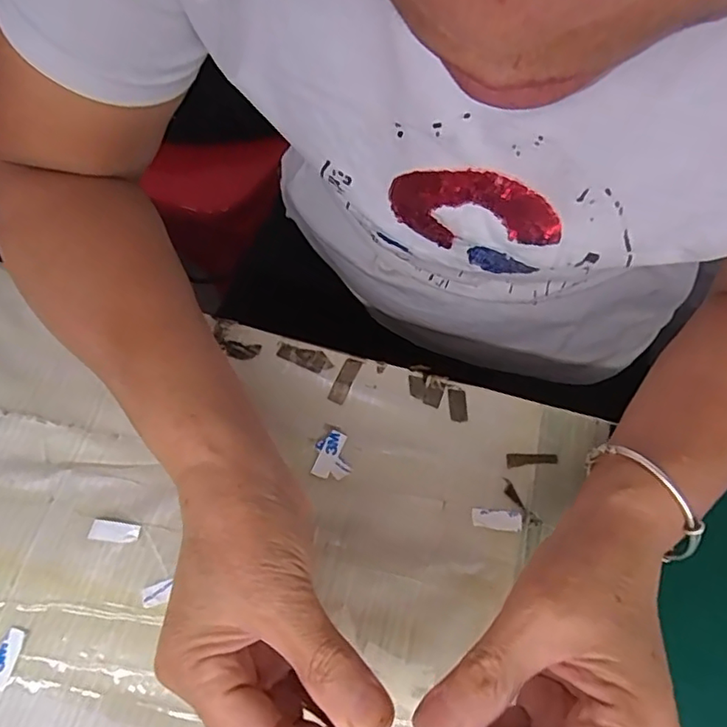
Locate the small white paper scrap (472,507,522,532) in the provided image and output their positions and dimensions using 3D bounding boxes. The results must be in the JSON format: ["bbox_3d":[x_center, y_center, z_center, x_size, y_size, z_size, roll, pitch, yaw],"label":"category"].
[{"bbox_3d":[0.073,0.085,0.312,0.026,0.004,0.011,6,70,0],"label":"small white paper scrap"}]

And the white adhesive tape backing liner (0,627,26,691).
[{"bbox_3d":[-0.177,0.145,0.280,0.011,0.004,0.027,14,70,3],"label":"white adhesive tape backing liner"}]

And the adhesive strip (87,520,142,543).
[{"bbox_3d":[-0.132,0.089,0.302,0.026,0.004,0.011,7,70,0],"label":"adhesive strip"}]

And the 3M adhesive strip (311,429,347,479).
[{"bbox_3d":[-0.019,0.050,0.320,0.010,0.004,0.027,24,71,7],"label":"3M adhesive strip"}]

